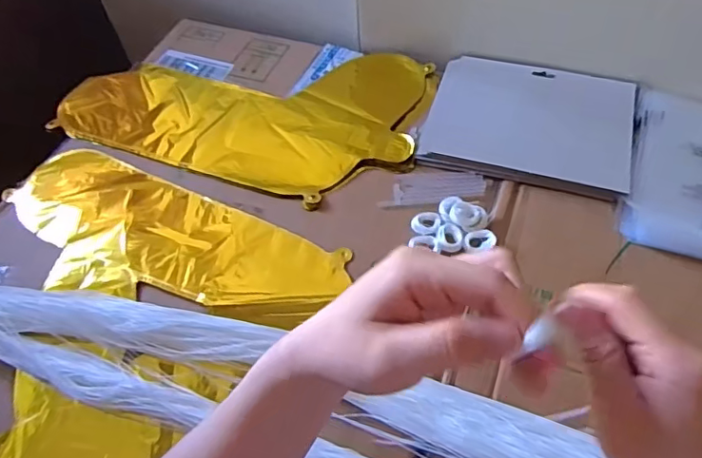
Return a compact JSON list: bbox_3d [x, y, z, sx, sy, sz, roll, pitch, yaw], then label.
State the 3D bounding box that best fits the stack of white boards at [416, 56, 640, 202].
[{"bbox_3d":[0.189,-0.115,0.578,0.205,0.013,0.161,13,56,12],"label":"stack of white boards"}]

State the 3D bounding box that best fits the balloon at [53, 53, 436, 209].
[{"bbox_3d":[-0.120,-0.142,0.624,0.401,0.014,0.223,12,56,11],"label":"balloon"}]

